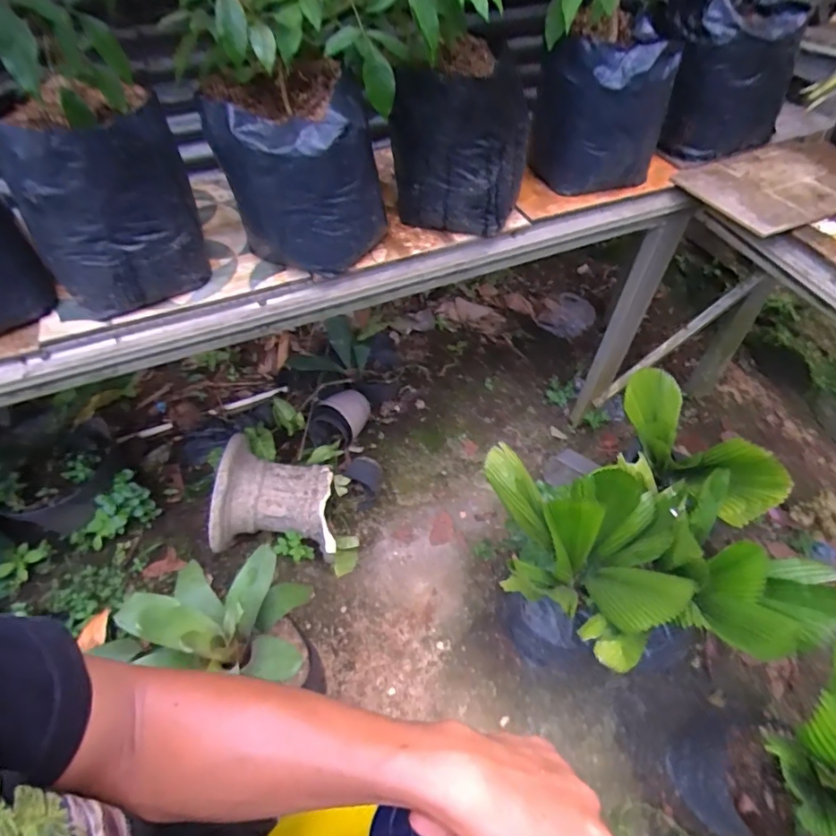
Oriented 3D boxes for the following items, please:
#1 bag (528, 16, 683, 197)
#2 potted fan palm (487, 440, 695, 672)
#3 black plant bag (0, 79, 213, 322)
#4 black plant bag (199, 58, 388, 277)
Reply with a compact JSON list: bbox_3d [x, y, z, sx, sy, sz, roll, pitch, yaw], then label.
[{"bbox_3d":[0.319,-0.534,0.889,0.170,0.217,0.169,-32,60,-26],"label":"bag"},{"bbox_3d":[0.283,0.335,1.088,0.316,0.509,0.410,6,51,0],"label":"potted fan palm"},{"bbox_3d":[-0.431,-0.309,0.710,0.199,0.222,0.199,-23,56,-21],"label":"black plant bag"},{"bbox_3d":[-0.177,-0.363,0.771,0.218,0.205,0.198,-18,55,-18],"label":"black plant bag"}]

